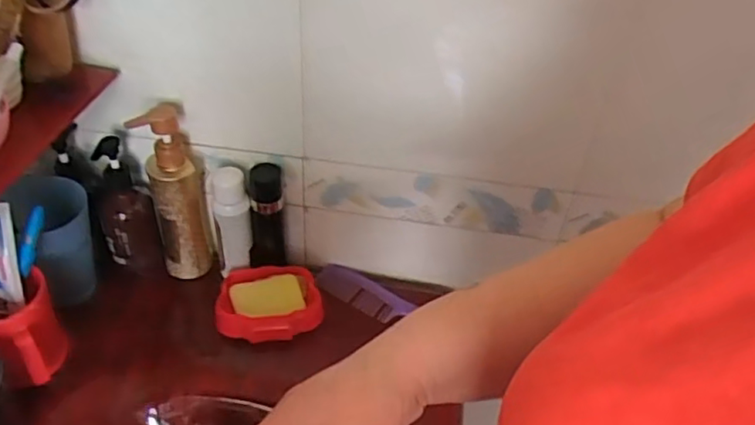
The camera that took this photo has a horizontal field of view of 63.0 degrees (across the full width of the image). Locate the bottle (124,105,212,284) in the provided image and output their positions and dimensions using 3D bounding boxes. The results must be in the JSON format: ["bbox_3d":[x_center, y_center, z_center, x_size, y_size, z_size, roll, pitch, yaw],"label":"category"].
[{"bbox_3d":[-0.234,-0.023,0.714,0.061,0.221,0.060,-7,42,-13],"label":"bottle"}]

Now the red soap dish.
[{"bbox_3d":[-0.126,0.105,0.724,0.116,0.036,0.085,-1,41,-6],"label":"red soap dish"}]

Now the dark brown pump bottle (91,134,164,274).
[{"bbox_3d":[-0.297,-0.003,0.727,0.061,0.181,0.054,-15,44,-22],"label":"dark brown pump bottle"}]

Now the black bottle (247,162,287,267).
[{"bbox_3d":[-0.132,0.009,0.735,0.041,0.148,0.038,-3,41,-9],"label":"black bottle"}]

